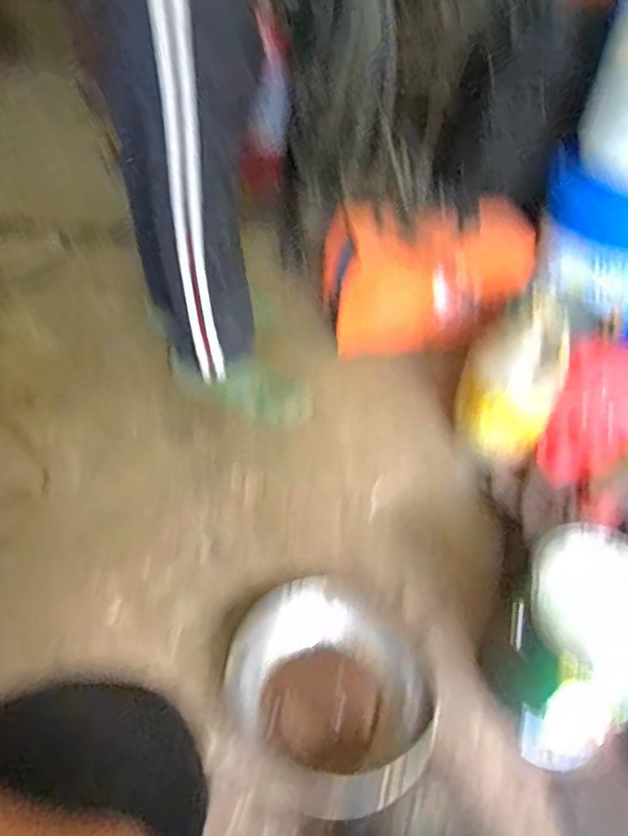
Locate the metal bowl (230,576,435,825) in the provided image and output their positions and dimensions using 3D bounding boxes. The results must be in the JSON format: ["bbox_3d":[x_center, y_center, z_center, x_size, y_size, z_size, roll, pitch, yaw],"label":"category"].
[{"bbox_3d":[0.027,0.327,0.735,0.228,0.098,0.260,-22,49,-27],"label":"metal bowl"}]

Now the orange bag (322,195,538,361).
[{"bbox_3d":[0.225,-0.289,1.257,0.392,0.229,0.220,-3,43,-9],"label":"orange bag"}]

